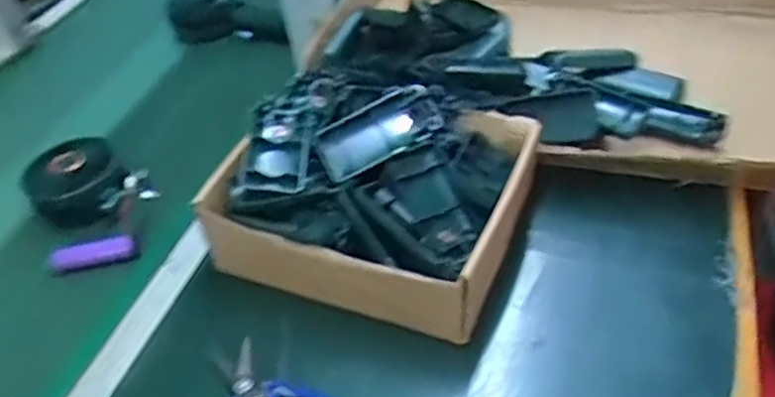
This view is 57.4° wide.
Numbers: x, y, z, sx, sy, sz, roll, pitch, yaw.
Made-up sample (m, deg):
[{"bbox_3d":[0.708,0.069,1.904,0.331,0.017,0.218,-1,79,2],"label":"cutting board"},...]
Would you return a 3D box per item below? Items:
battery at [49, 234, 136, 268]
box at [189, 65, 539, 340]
[{"bbox_3d":[-0.242,0.045,0.583,0.066,0.017,0.021,-15,45,-11],"label":"battery"},{"bbox_3d":[-0.004,-0.014,0.556,0.216,0.079,0.211,13,46,18],"label":"box"}]

